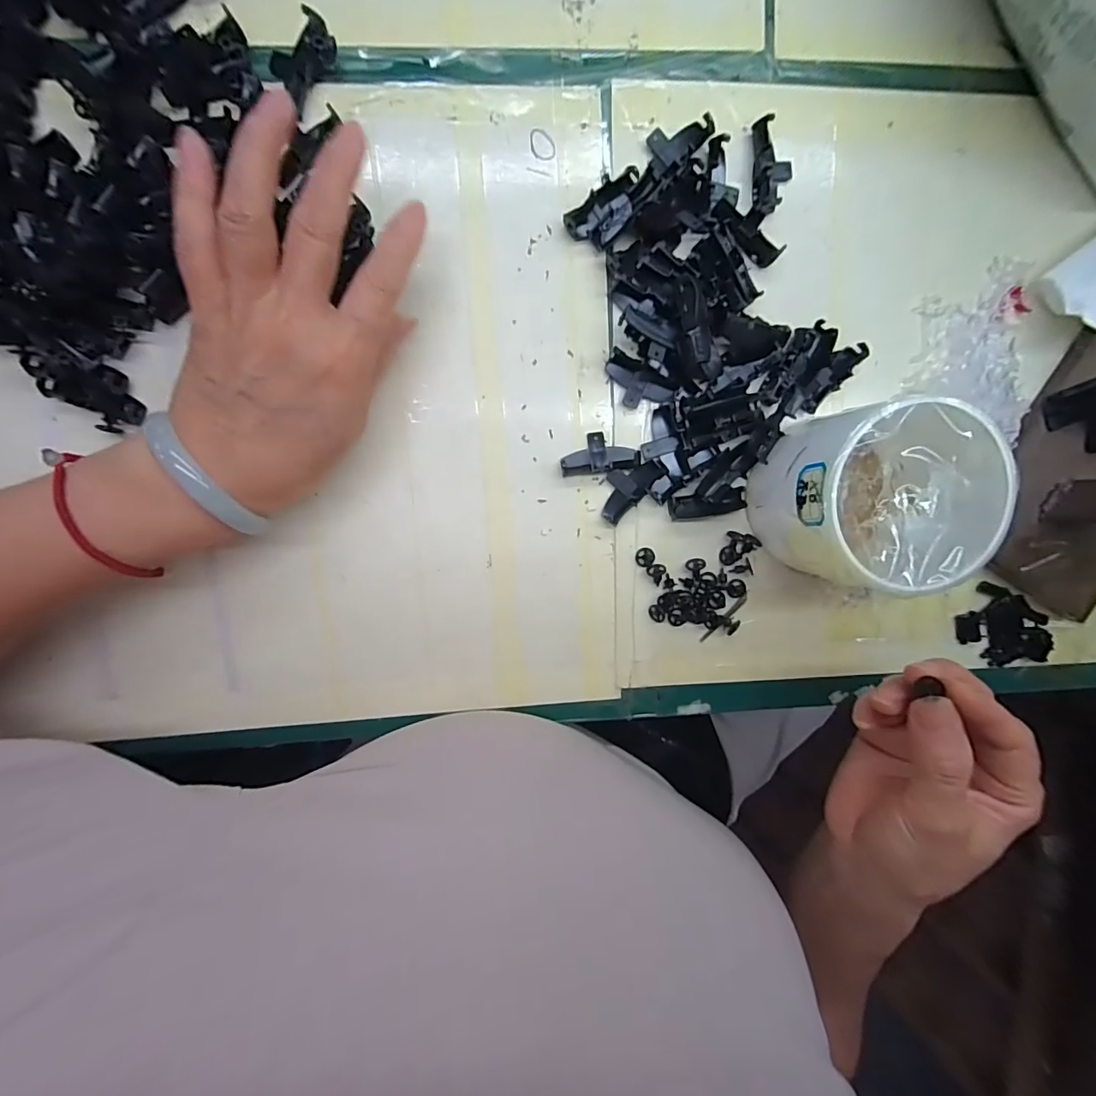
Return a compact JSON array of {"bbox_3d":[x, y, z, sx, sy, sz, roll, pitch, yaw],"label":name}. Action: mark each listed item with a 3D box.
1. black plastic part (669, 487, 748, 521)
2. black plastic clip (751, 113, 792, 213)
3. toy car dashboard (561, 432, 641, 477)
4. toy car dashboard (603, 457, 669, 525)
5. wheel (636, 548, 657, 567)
[{"bbox_3d":[0.089,-0.024,0.274,0.045,0.008,0.014,-9,98,-4],"label":"black plastic part"},{"bbox_3d":[0.117,-0.197,0.253,0.022,0.011,0.041,-10,98,-4],"label":"black plastic clip"},{"bbox_3d":[0.027,-0.051,0.262,0.042,0.012,0.021,-7,98,-5],"label":"toy car dashboard"},{"bbox_3d":[0.044,-0.035,0.267,0.021,0.007,0.042,43,91,-9],"label":"toy car dashboard"},{"bbox_3d":[0.055,0.005,0.274,0.011,0.004,0.011,-1,97,-6],"label":"wheel"}]

